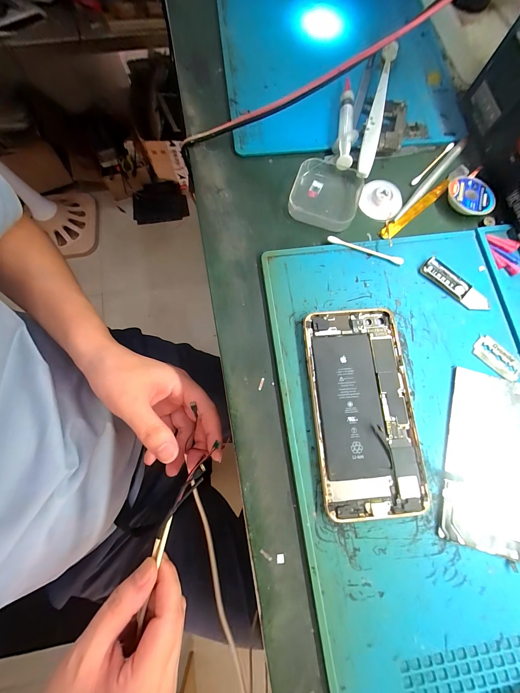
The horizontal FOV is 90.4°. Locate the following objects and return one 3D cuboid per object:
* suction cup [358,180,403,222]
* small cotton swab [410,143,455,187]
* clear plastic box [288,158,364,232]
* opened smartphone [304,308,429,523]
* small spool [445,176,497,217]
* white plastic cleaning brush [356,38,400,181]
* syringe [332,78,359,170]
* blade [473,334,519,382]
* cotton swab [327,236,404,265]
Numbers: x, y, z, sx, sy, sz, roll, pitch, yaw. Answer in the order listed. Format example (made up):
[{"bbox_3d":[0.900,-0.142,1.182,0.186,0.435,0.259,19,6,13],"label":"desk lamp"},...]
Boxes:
[{"bbox_3d":[0.115,-0.139,0.246,0.039,0.010,0.036,0,77,-1],"label":"suction cup"},{"bbox_3d":[0.175,-0.185,0.262,0.006,0.005,0.064,44,80,9],"label":"small cotton swab"},{"bbox_3d":[0.063,-0.147,0.245,0.060,0.011,0.069,17,77,3],"label":"clear plastic box"},{"bbox_3d":[0.080,0.047,0.204,0.076,0.007,0.155,-4,77,-2],"label":"opened smartphone"},{"bbox_3d":[0.202,-0.143,0.248,0.042,0.011,0.040,0,77,-1],"label":"small spool"},{"bbox_3d":[0.118,-0.237,0.260,0.017,0.016,0.159,13,77,2],"label":"white plastic cleaning brush"},{"bbox_3d":[0.086,-0.216,0.256,0.021,0.017,0.092,10,77,1],"label":"syringe"},{"bbox_3d":[0.200,0.010,0.217,0.022,0.004,0.041,-44,81,-10],"label":"blade"},{"bbox_3d":[0.096,-0.089,0.236,0.071,0.004,0.006,20,77,4],"label":"cotton swab"}]

